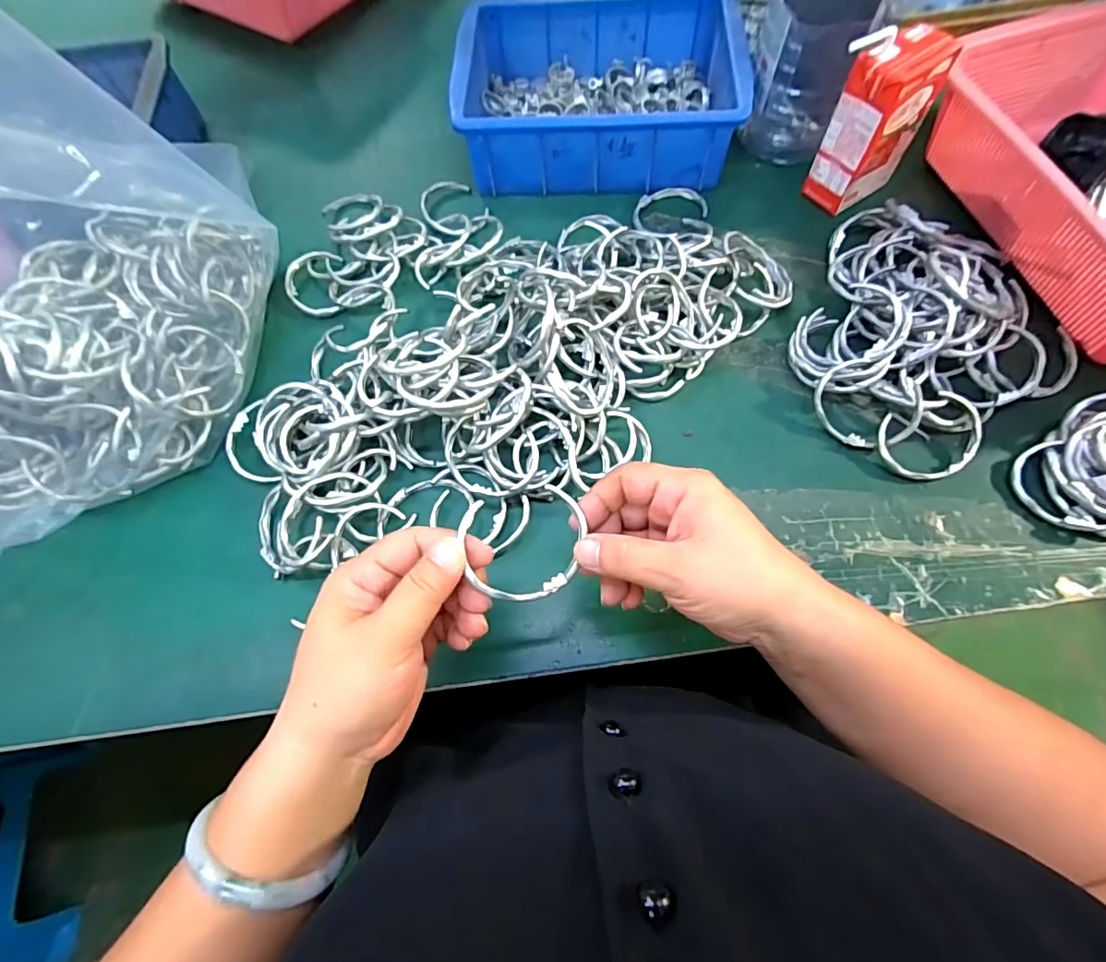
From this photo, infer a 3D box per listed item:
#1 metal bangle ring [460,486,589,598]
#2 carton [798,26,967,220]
[{"bbox_3d":[-0.013,0.032,0.255,0.060,0.005,0.053,-12,86,-19],"label":"metal bangle ring"},{"bbox_3d":[0.254,-0.281,0.409,0.071,0.116,0.043,-31,70,-10],"label":"carton"}]

